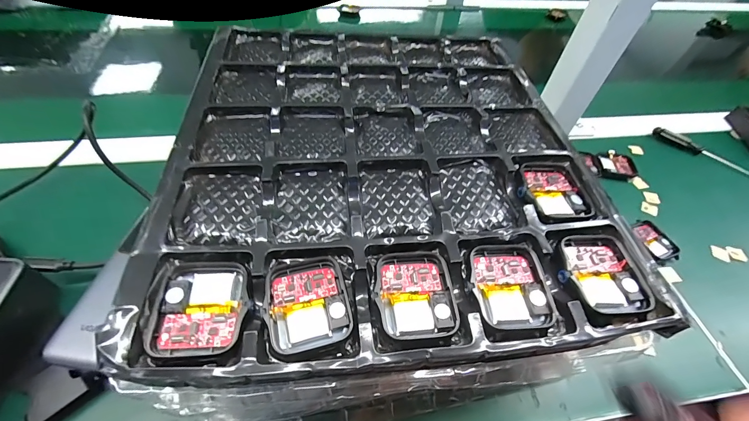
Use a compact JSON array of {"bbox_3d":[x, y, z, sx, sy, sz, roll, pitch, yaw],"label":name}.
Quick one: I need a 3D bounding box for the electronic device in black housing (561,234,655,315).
[{"bbox_3d":[0.118,0.033,0.168,0.033,0.011,0.042,-5,52,-8],"label":"electronic device in black housing"}]

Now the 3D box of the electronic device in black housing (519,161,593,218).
[{"bbox_3d":[0.110,-0.014,0.197,0.036,0.006,0.043,-1,52,-5],"label":"electronic device in black housing"}]

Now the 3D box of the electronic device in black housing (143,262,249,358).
[{"bbox_3d":[-0.079,0.043,0.146,0.040,0.009,0.043,-3,52,-6],"label":"electronic device in black housing"}]

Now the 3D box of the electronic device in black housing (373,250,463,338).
[{"bbox_3d":[0.020,0.040,0.157,0.038,0.008,0.042,1,52,-4],"label":"electronic device in black housing"}]

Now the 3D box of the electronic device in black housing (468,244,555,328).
[{"bbox_3d":[0.067,0.037,0.161,0.037,0.009,0.042,-4,52,-7],"label":"electronic device in black housing"}]

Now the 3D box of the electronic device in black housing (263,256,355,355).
[{"bbox_3d":[-0.031,0.043,0.152,0.037,0.009,0.040,-9,53,-11],"label":"electronic device in black housing"}]

